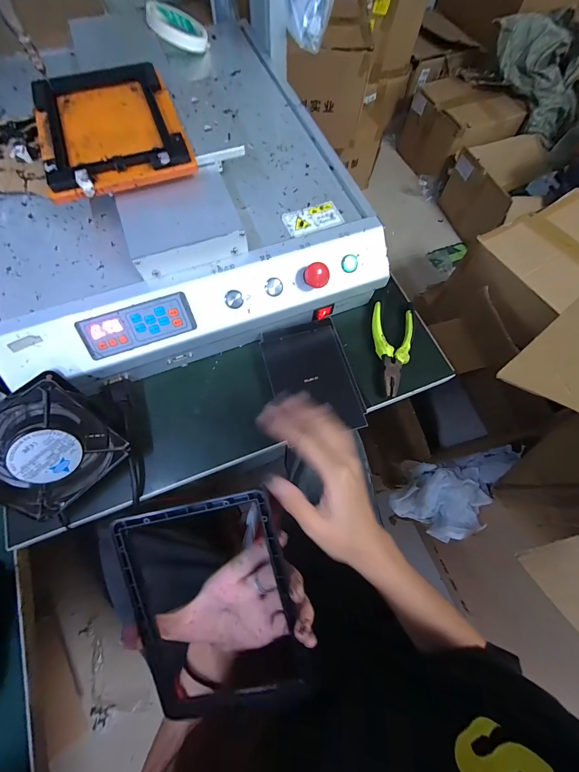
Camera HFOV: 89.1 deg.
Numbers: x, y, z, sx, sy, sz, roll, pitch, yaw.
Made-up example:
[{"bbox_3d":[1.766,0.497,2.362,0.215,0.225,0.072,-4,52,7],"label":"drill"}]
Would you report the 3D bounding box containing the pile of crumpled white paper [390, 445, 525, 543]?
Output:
[{"bbox_3d":[0.331,0.204,0.558,0.250,0.071,0.130,-17,71,-8],"label":"pile of crumpled white paper"}]

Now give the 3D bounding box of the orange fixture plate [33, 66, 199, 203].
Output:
[{"bbox_3d":[-0.206,-0.304,0.337,0.150,0.019,0.202,-20,72,-9],"label":"orange fixture plate"}]

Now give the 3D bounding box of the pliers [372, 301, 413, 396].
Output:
[{"bbox_3d":[0.143,-0.053,0.413,0.056,0.012,0.134,10,70,2],"label":"pliers"}]

